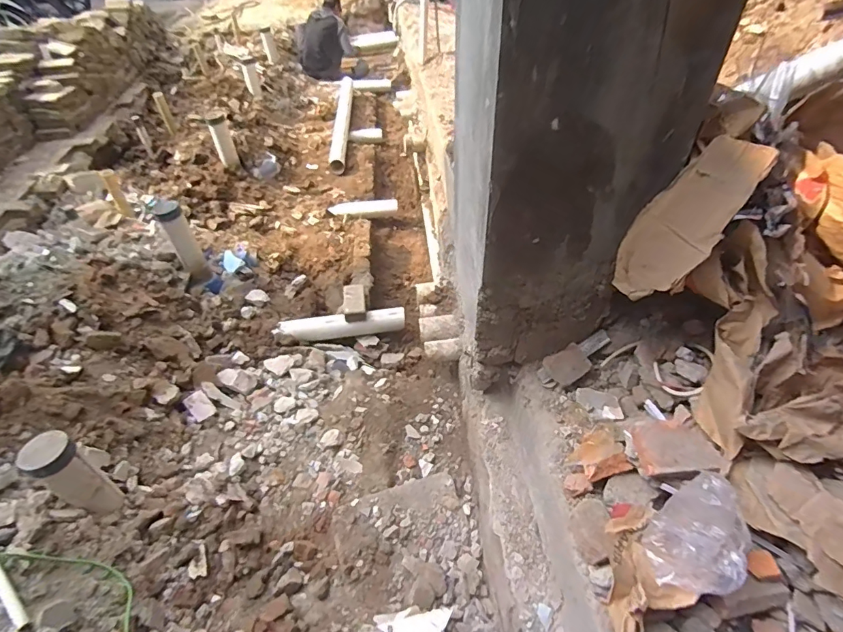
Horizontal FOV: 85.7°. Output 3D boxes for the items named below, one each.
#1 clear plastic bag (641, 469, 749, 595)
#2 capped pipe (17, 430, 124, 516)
[{"bbox_3d":[0.416,0.321,0.680,0.119,0.125,0.126,9,45,12],"label":"clear plastic bag"},{"bbox_3d":[-0.996,0.467,1.309,0.131,0.297,0.112,21,48,23],"label":"capped pipe"}]

